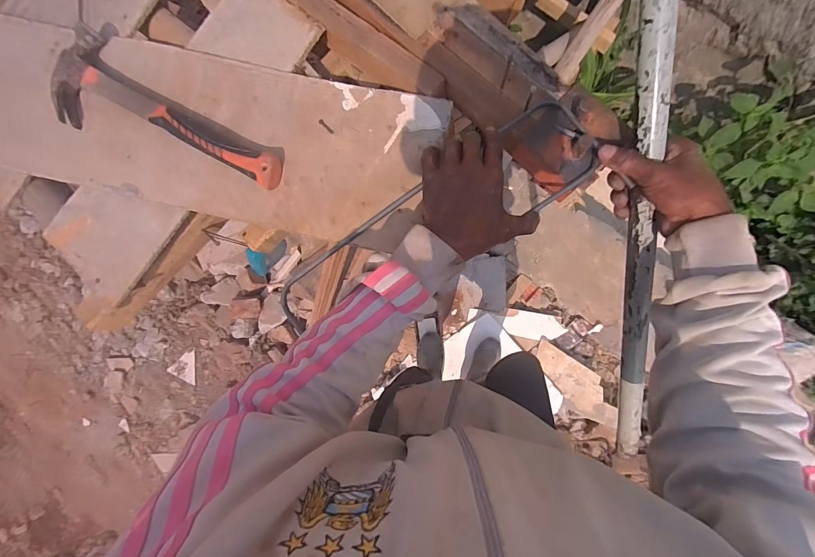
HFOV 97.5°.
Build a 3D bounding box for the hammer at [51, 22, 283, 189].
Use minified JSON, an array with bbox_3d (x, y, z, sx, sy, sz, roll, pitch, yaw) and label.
[{"bbox_3d":[-0.317,-0.188,0.460,0.336,0.034,0.112,34,89,8],"label":"hammer"}]

